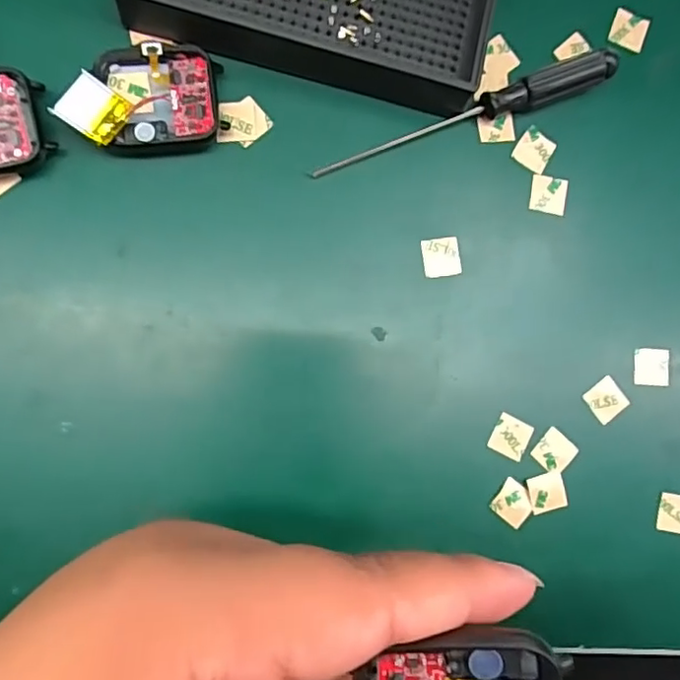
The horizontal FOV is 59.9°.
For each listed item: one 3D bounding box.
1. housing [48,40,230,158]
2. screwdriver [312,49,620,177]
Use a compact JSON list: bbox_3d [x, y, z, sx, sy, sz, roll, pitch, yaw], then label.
[{"bbox_3d":[-0.072,-0.089,0.217,0.055,0.017,0.038,-12,89,-9],"label":"housing"},{"bbox_3d":[0.052,-0.091,0.235,0.128,0.015,0.012,-21,90,-9],"label":"screwdriver"}]

